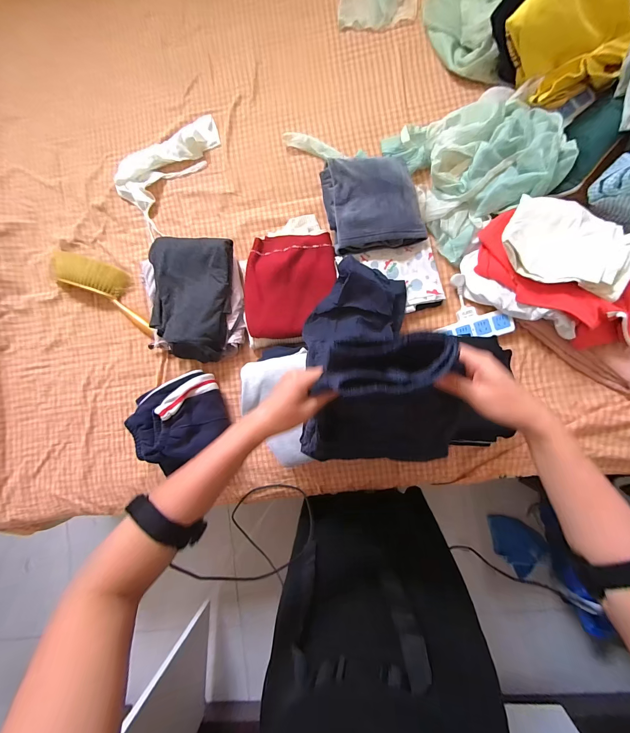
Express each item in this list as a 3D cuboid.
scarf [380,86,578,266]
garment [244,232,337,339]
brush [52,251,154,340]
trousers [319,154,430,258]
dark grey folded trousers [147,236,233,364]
[{"bbox_3d":[0.384,-0.492,0.714,0.330,0.086,0.354,-29,84,5],"label":"scarf"},{"bbox_3d":[-0.065,-0.199,0.751,0.218,0.029,0.256,2,87,7],"label":"garment"},{"bbox_3d":[-0.573,-0.222,0.830,0.338,0.047,0.118,31,89,5],"label":"brush"},{"bbox_3d":[0.139,-0.388,0.724,0.230,0.072,0.191,-6,86,7],"label":"trousers"},{"bbox_3d":[-0.317,-0.171,0.759,0.200,0.060,0.295,4,88,7],"label":"dark grey folded trousers"}]

